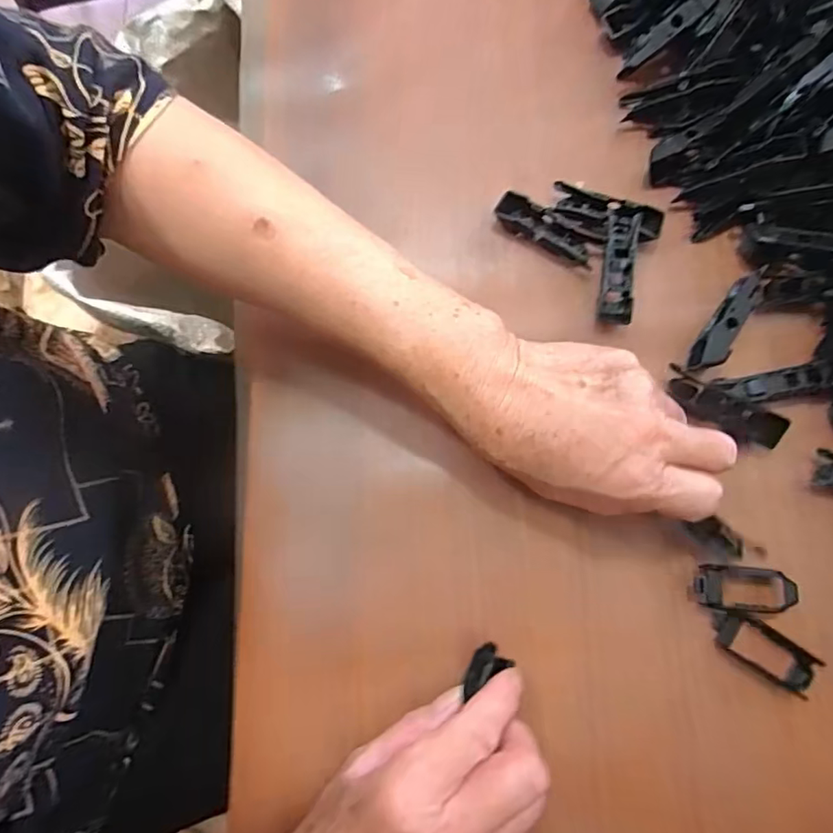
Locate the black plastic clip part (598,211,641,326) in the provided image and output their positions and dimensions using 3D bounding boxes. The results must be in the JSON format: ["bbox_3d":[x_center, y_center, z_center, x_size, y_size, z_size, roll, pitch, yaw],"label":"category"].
[{"bbox_3d":[0.119,-0.086,0.322,0.018,0.013,0.069,8,78,3],"label":"black plastic clip part"}]

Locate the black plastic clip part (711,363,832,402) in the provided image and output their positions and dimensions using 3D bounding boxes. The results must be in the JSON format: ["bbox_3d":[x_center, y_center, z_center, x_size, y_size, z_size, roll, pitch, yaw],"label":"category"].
[{"bbox_3d":[0.198,-0.018,0.305,0.057,0.014,0.015,-7,77,0],"label":"black plastic clip part"}]

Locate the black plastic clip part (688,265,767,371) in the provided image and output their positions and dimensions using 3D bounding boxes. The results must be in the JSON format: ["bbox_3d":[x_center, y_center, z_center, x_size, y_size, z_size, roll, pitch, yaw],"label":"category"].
[{"bbox_3d":[0.175,-0.054,0.308,0.018,0.009,0.065,31,89,8],"label":"black plastic clip part"}]

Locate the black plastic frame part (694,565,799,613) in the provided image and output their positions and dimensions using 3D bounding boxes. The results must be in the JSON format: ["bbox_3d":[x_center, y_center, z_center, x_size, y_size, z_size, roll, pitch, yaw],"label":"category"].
[{"bbox_3d":[0.171,0.090,0.285,0.049,0.011,0.023,2,78,2],"label":"black plastic frame part"}]

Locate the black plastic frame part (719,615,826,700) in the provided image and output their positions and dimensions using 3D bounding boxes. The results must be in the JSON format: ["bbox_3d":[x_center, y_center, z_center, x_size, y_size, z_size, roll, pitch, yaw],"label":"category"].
[{"bbox_3d":[0.181,0.121,0.279,0.046,0.006,0.022,32,80,8],"label":"black plastic frame part"}]

